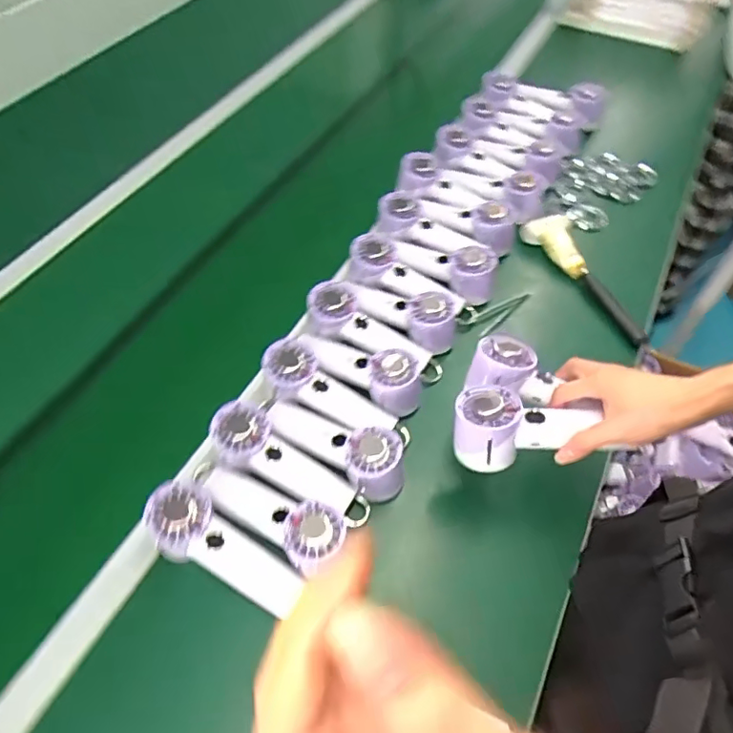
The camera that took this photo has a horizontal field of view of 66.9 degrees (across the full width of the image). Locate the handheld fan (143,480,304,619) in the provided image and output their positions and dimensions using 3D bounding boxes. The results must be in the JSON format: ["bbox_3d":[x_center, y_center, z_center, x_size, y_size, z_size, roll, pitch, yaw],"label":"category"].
[{"bbox_3d":[-0.145,0.182,0.554,0.172,0.036,0.063,34,60,4],"label":"handheld fan"}]

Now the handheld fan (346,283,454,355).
[{"bbox_3d":[0.046,-0.080,0.750,0.159,0.059,0.067,28,59,18],"label":"handheld fan"}]

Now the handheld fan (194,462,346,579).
[{"bbox_3d":[-0.110,0.148,0.587,0.189,0.037,0.061,19,55,32],"label":"handheld fan"}]

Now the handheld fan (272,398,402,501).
[{"bbox_3d":[-0.035,0.079,0.626,0.180,0.048,0.071,32,60,20],"label":"handheld fan"}]

